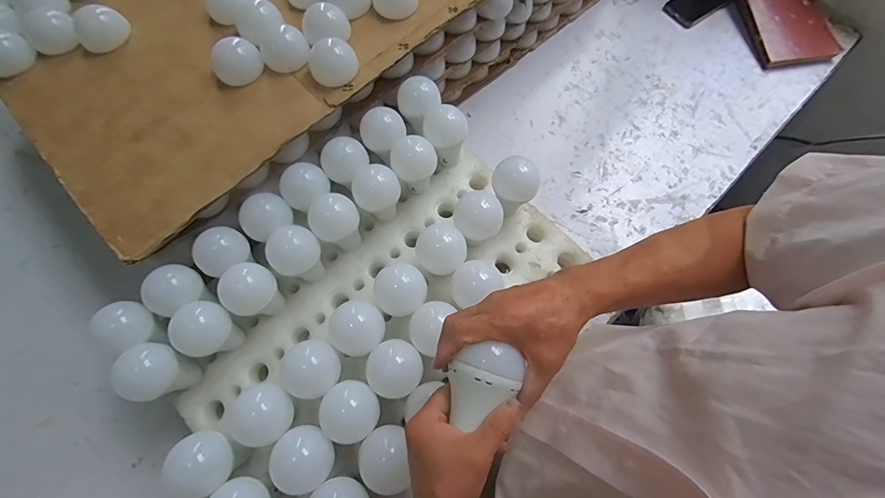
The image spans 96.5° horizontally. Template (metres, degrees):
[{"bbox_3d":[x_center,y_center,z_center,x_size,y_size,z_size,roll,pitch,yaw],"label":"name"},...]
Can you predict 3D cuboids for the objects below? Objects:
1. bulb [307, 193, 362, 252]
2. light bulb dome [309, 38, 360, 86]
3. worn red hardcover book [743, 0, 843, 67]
[{"bbox_3d":[-0.146,-0.034,0.556,0.062,0.076,0.057,0,70,0],"label":"bulb"},{"bbox_3d":[-0.150,-0.258,0.544,0.059,0.033,0.058,0,70,0],"label":"light bulb dome"},{"bbox_3d":[0.702,-0.473,0.798,0.141,0.016,0.217,-10,79,0],"label":"worn red hardcover book"}]

